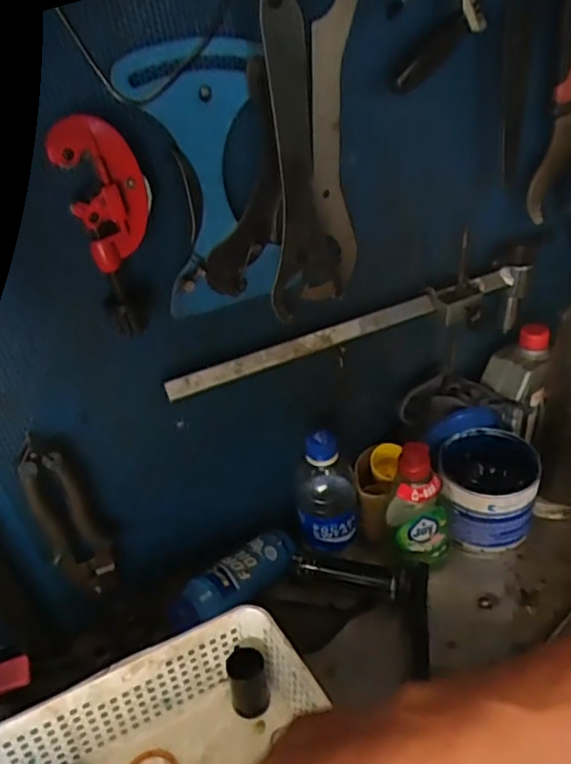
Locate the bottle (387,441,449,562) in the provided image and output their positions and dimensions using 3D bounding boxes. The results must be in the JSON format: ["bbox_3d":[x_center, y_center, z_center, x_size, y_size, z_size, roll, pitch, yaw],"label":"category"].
[{"bbox_3d":[0.135,0.123,0.603,0.064,0.147,0.036,-8,31,-2],"label":"bottle"}]

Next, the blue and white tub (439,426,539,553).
[{"bbox_3d":[0.219,0.121,0.654,0.102,0.097,0.099,-3,34,11],"label":"blue and white tub"}]

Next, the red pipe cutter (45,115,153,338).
[{"bbox_3d":[-0.121,-0.107,0.433,0.056,0.151,0.023,-19,34,-14],"label":"red pipe cutter"}]

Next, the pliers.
[{"bbox_3d":[-0.191,0.123,0.540,0.049,0.176,0.016,-26,36,-22],"label":"pliers"}]

